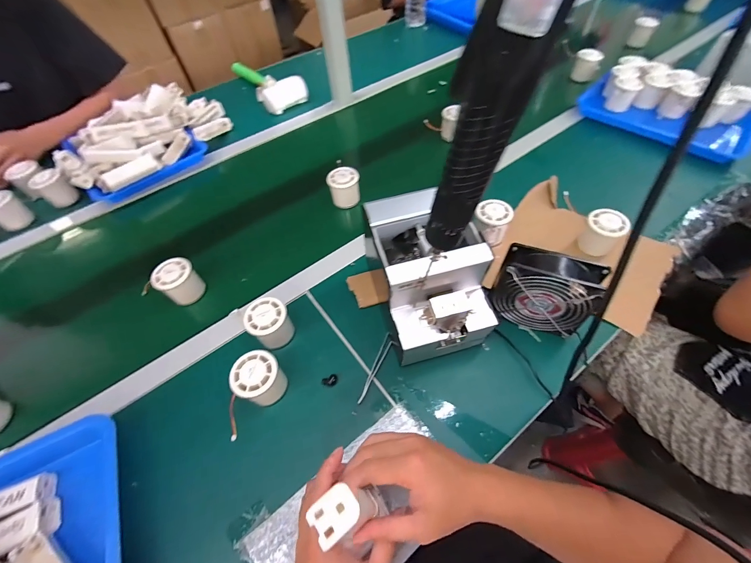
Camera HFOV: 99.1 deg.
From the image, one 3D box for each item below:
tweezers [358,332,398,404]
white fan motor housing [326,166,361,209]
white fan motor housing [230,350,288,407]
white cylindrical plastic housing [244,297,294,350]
[{"bbox_3d":[0.004,0.121,0.447,0.021,0.009,0.103,21,60,16],"label":"tweezers"},{"bbox_3d":[-0.062,-0.188,0.639,0.061,0.061,0.052,-14,57,-6],"label":"white fan motor housing"},{"bbox_3d":[-0.151,0.129,0.424,0.056,0.063,0.053,-1,56,2],"label":"white fan motor housing"},{"bbox_3d":[-0.152,0.061,0.466,0.057,0.059,0.055,-1,56,2],"label":"white cylindrical plastic housing"}]

